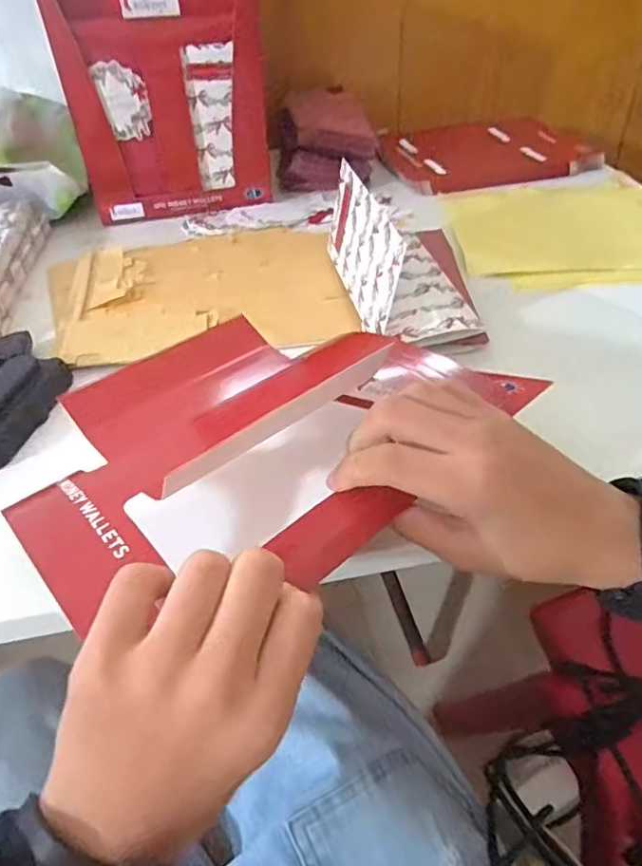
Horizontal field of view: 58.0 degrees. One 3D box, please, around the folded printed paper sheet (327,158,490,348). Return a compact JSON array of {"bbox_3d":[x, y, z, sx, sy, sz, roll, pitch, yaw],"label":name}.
[{"bbox_3d":[0.068,-0.152,0.478,0.108,0.083,0.168,-2,41,1],"label":"folded printed paper sheet"}]

